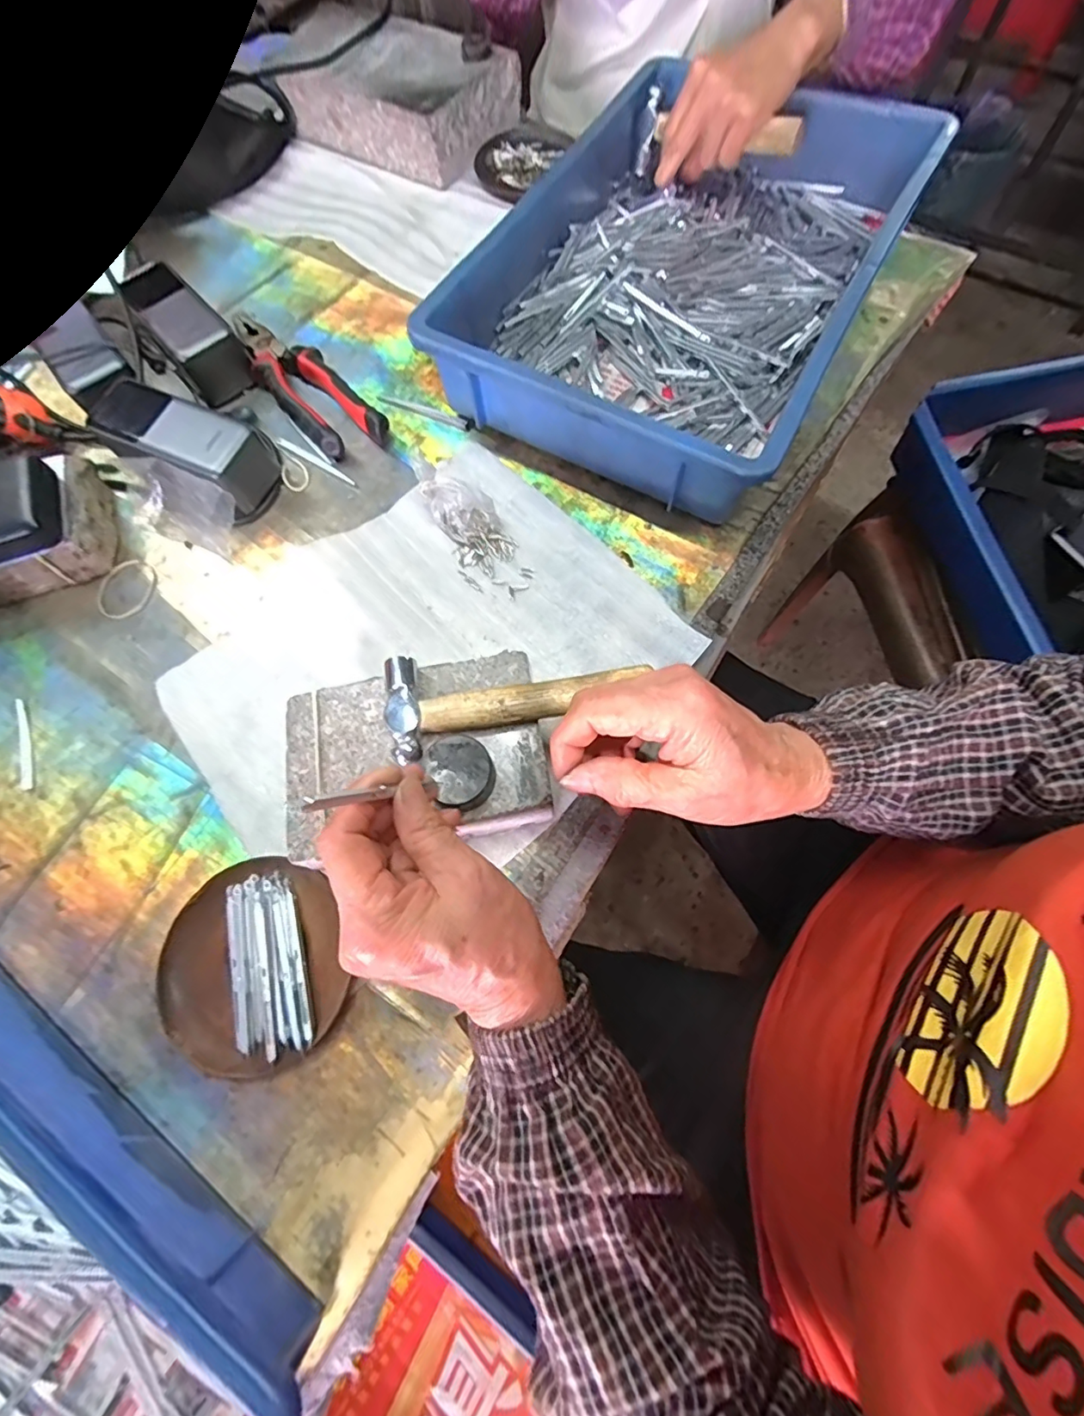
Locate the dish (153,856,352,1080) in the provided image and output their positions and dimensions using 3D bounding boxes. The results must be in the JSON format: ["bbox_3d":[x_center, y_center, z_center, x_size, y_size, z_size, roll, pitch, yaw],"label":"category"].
[{"bbox_3d":[-0.170,0.150,0.326,0.115,0.012,0.111,-1,70,2],"label":"dish"}]

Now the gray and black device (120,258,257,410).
[{"bbox_3d":[-0.321,-0.340,0.487,0.056,0.045,0.132,-39,73,-11],"label":"gray and black device"}]

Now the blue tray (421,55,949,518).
[{"bbox_3d":[0.127,-0.377,0.469,0.283,0.082,0.436,27,73,12],"label":"blue tray"}]

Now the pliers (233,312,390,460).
[{"bbox_3d":[-0.216,-0.294,0.484,0.060,0.025,0.212,-39,73,-11],"label":"pliers"}]

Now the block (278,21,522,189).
[{"bbox_3d":[-0.150,-0.691,0.607,0.211,0.058,0.163,30,74,13],"label":"block"}]

